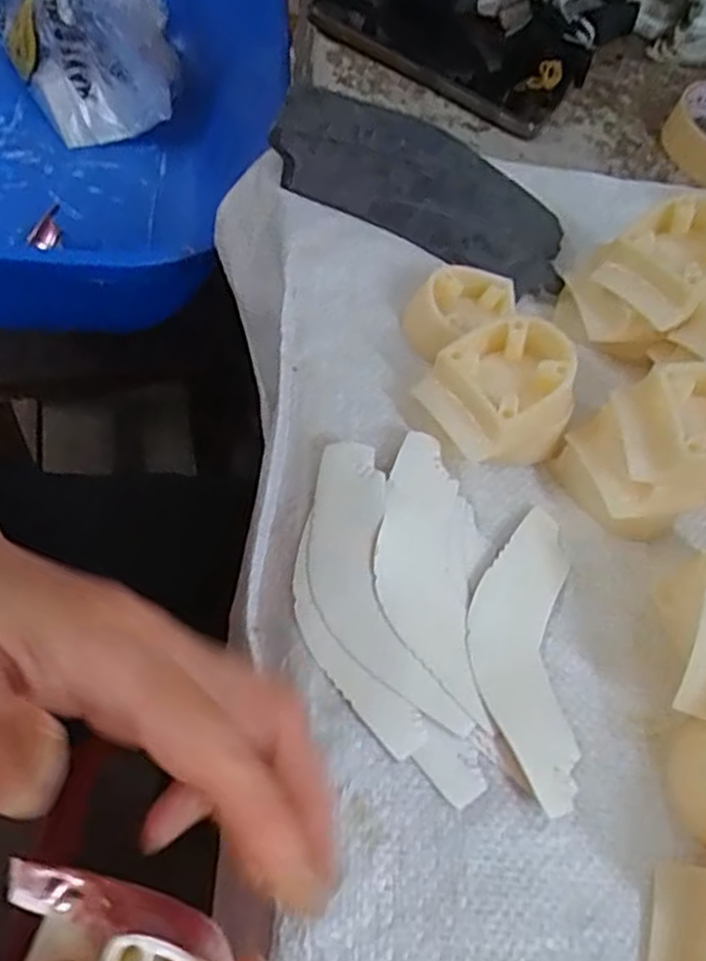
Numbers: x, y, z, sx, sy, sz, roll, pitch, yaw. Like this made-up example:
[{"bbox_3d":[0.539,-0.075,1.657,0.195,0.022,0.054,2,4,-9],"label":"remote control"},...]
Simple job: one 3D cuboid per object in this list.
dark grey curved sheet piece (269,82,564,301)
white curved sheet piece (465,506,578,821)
[{"bbox_3d":[0.035,-0.156,0.384,0.166,0.017,0.078,31,65,4],"label":"dark grey curved sheet piece"},{"bbox_3d":[0.064,0.061,0.280,0.040,0.005,0.113,13,58,-10],"label":"white curved sheet piece"}]

